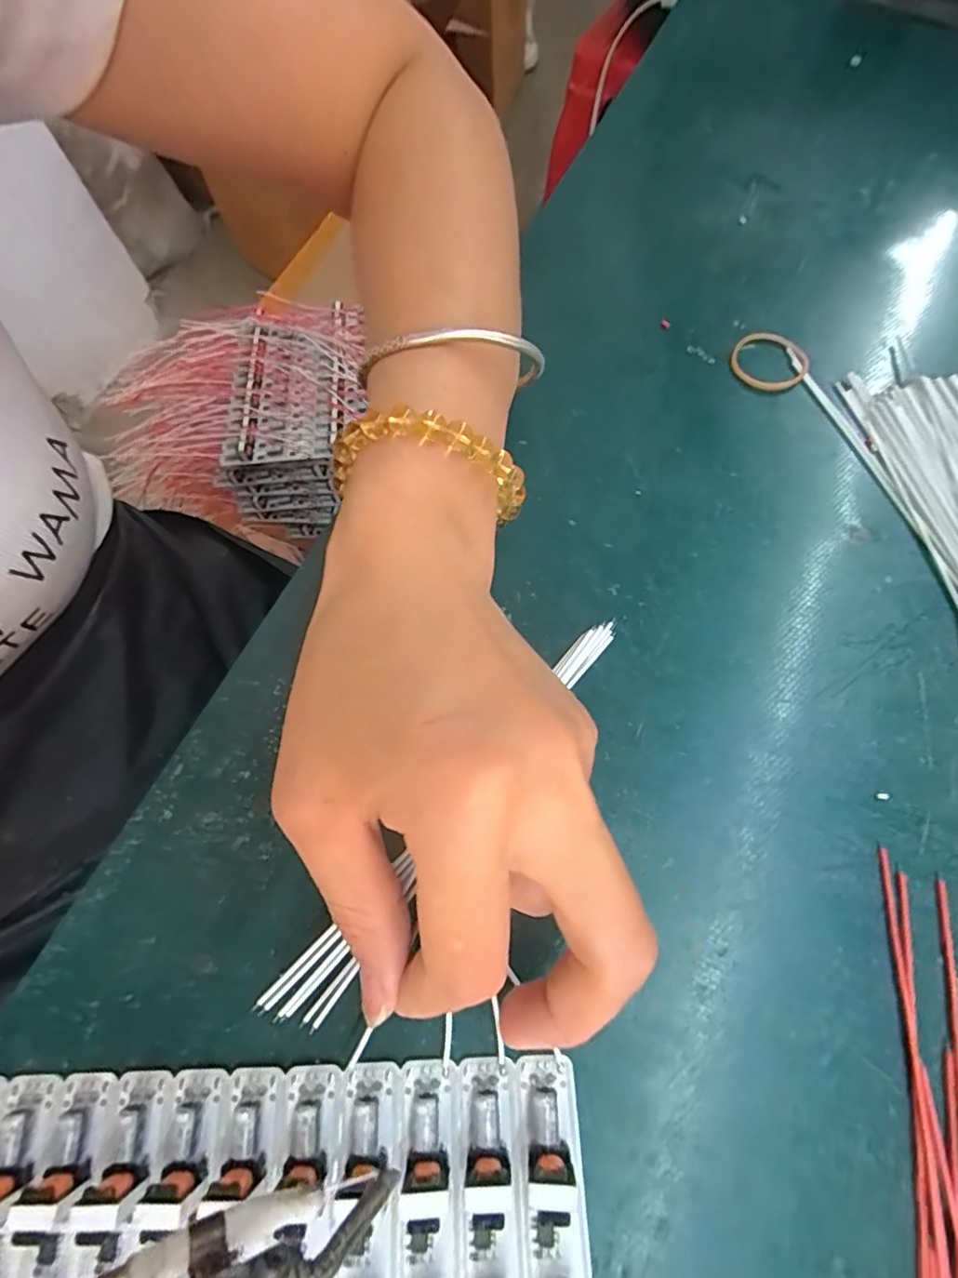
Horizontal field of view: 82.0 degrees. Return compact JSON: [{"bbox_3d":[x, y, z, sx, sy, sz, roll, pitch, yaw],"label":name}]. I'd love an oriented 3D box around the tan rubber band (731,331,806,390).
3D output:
[{"bbox_3d":[0.116,-0.111,0.221,0.029,0.006,0.024,27,72,12],"label":"tan rubber band"}]

